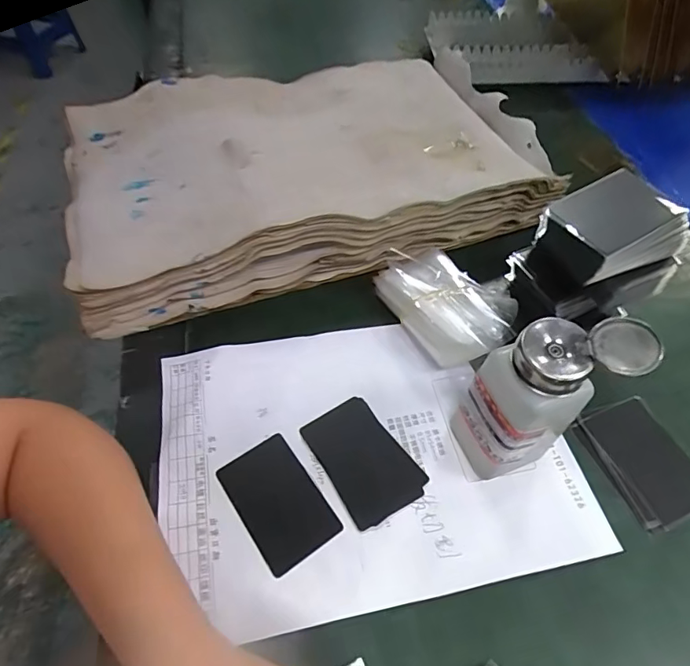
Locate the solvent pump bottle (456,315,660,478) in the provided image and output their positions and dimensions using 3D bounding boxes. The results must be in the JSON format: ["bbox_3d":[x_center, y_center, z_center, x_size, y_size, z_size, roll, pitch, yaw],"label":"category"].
[{"bbox_3d":[0.120,0.042,0.301,0.066,0.140,0.052,-20,57,-15],"label":"solvent pump bottle"}]

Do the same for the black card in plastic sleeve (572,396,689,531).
[{"bbox_3d":[0.222,0.095,0.354,0.064,0.007,0.091,-19,57,-11],"label":"black card in plastic sleeve"}]

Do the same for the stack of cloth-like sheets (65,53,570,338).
[{"bbox_3d":[-0.039,-0.172,0.486,0.439,0.086,0.263,-14,56,-12],"label":"stack of cloth-like sheets"}]

